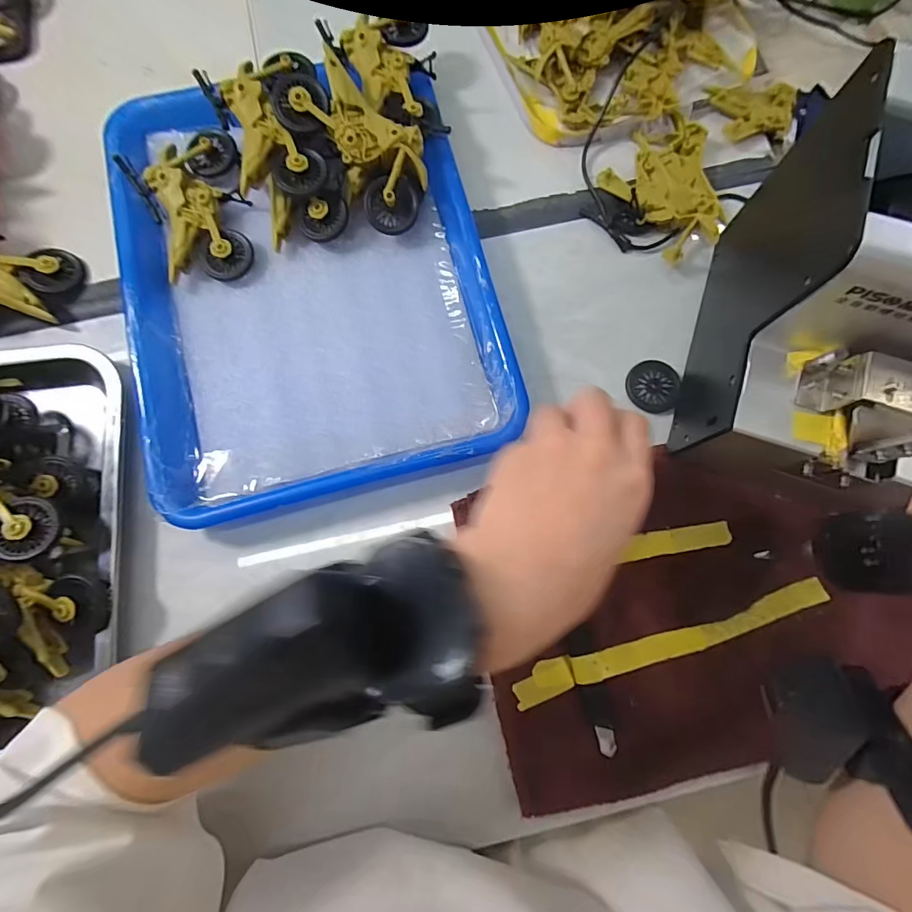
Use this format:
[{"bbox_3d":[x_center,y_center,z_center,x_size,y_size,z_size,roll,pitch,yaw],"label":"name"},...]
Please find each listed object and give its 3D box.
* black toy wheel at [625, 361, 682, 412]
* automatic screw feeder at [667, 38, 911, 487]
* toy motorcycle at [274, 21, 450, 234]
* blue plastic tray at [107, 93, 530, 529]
[{"bbox_3d":[0.141,-0.050,0.318,0.035,0.005,0.039,2,79,0],"label":"black toy wheel"},{"bbox_3d":[0.228,-0.085,0.250,0.137,0.142,0.199,16,80,3],"label":"automatic screw feeder"},{"bbox_3d":[-0.060,-0.228,0.310,0.075,0.031,0.121,-45,103,-8],"label":"toy motorcycle"},{"bbox_3d":[-0.107,-0.133,0.323,0.243,0.032,0.321,-15,79,-2],"label":"blue plastic tray"}]

